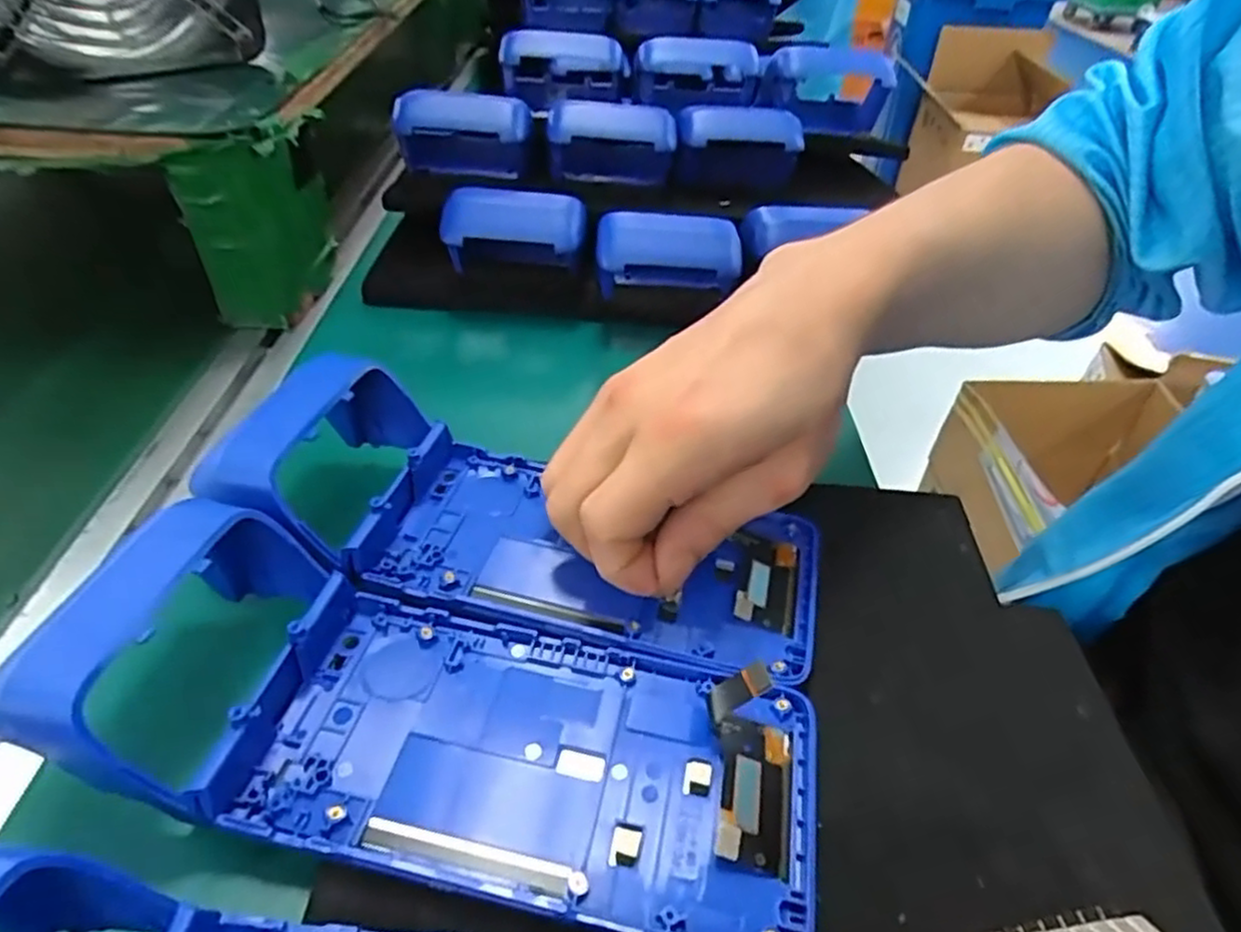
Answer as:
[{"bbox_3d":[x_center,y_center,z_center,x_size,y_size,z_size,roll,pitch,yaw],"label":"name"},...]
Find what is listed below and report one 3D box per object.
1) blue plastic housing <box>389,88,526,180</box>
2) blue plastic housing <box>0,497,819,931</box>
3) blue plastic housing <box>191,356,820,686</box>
[{"bbox_3d":[-0.096,-0.200,0.446,0.080,0.053,0.052,-3,42,-8],"label":"blue plastic housing"},{"bbox_3d":[-0.050,0.065,0.208,0.216,0.044,0.088,9,42,6],"label":"blue plastic housing"},{"bbox_3d":[-0.034,0.021,0.274,0.217,0.043,0.086,20,41,6],"label":"blue plastic housing"}]

